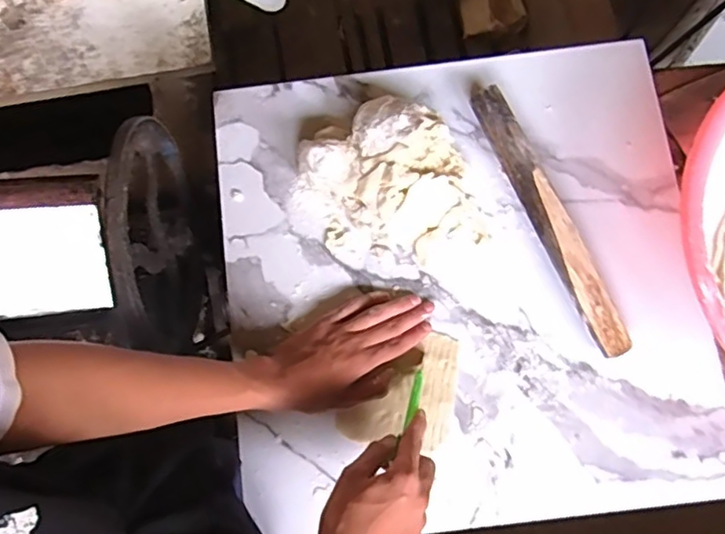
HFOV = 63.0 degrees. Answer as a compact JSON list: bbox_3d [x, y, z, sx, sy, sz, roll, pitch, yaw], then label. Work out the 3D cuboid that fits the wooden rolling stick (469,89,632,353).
[{"bbox_3d":[0.191,-0.048,0.611,0.035,0.034,0.294,-24,81,-5],"label":"wooden rolling stick"}]

